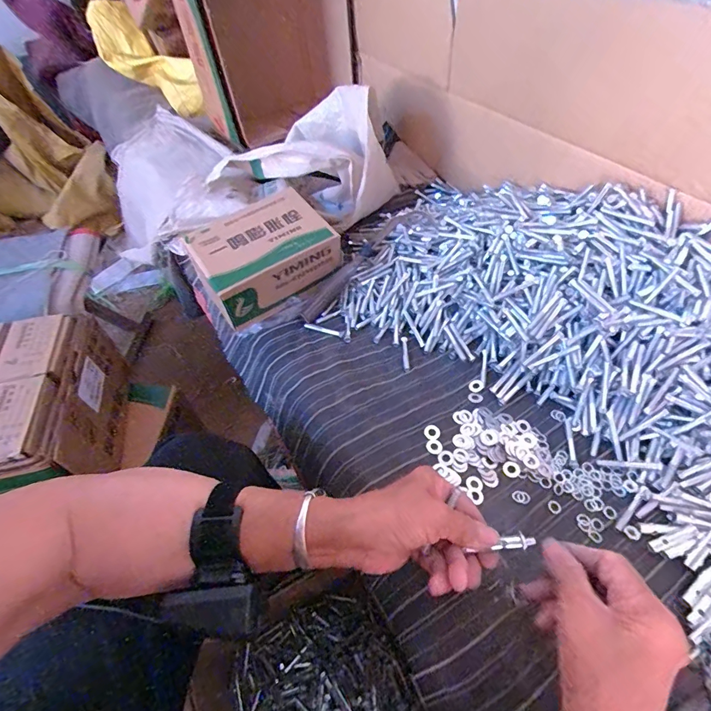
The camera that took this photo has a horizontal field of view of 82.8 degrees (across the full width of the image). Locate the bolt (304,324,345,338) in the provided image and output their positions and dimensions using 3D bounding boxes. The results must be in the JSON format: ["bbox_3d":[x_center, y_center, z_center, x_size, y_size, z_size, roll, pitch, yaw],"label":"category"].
[{"bbox_3d":[-0.042,-0.034,0.542,0.055,0.004,0.011,13,53,11],"label":"bolt"}]

